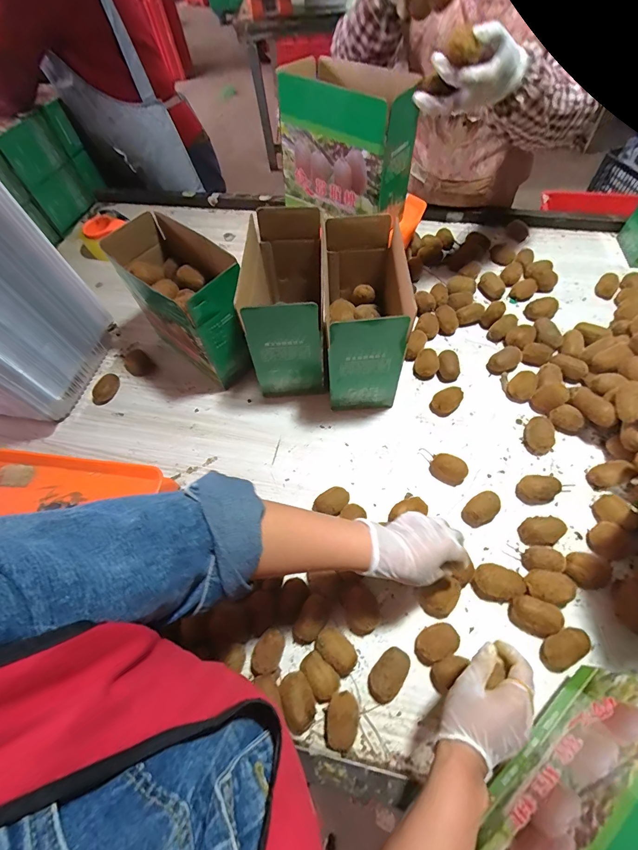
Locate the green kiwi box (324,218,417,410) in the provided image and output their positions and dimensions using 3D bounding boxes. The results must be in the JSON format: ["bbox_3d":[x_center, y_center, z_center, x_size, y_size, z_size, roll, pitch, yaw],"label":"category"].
[{"bbox_3d":[0.076,-0.189,0.642,0.117,0.231,0.237,-1,62,2],"label":"green kiwi box"}]

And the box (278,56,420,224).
[{"bbox_3d":[0.055,-0.497,0.651,0.224,0.191,0.145,39,71,21],"label":"box"}]

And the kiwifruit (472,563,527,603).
[{"bbox_3d":[0.261,0.230,0.522,0.067,0.043,0.049,0,62,3],"label":"kiwifruit"}]

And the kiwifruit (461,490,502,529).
[{"bbox_3d":[0.260,0.134,0.569,0.056,0.039,0.041,-36,67,-15],"label":"kiwifruit"}]

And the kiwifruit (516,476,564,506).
[{"bbox_3d":[0.361,0.107,0.584,0.061,0.038,0.043,-1,62,2],"label":"kiwifruit"}]

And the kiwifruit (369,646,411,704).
[{"bbox_3d":[0.092,0.328,0.470,0.038,0.039,0.065,28,67,16],"label":"kiwifruit"}]

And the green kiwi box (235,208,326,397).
[{"bbox_3d":[-0.047,-0.219,0.652,0.127,0.210,0.244,0,62,3],"label":"green kiwi box"}]

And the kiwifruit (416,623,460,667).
[{"bbox_3d":[0.161,0.301,0.495,0.058,0.030,0.038,-25,64,-10],"label":"kiwifruit"}]

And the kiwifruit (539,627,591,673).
[{"bbox_3d":[0.334,0.302,0.483,0.064,0.030,0.042,-26,64,-10],"label":"kiwifruit"}]

